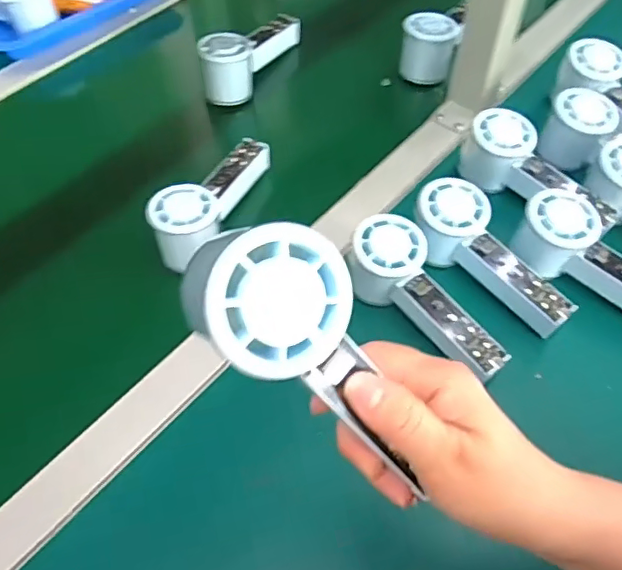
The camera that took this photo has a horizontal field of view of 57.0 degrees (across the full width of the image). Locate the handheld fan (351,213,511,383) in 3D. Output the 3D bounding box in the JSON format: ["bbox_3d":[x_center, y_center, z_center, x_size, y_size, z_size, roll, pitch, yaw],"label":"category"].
[{"bbox_3d":[0.087,0.014,0.461,0.059,0.053,0.149,-35,76,-21],"label":"handheld fan"}]

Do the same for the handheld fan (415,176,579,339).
[{"bbox_3d":[0.146,-0.020,0.482,0.056,0.050,0.154,-35,77,-21],"label":"handheld fan"}]

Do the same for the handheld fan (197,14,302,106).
[{"bbox_3d":[-0.070,-0.268,0.650,0.046,0.060,0.153,26,59,17],"label":"handheld fan"}]

